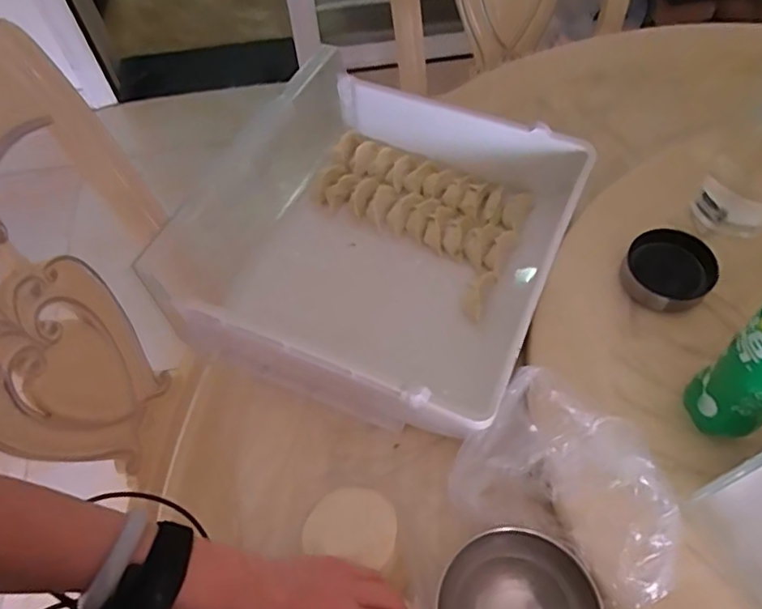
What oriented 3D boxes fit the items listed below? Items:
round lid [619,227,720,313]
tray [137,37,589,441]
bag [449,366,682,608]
[{"bbox_3d":[0.288,-0.035,0.580,0.083,0.033,0.075,21,62,16],"label":"round lid"},{"bbox_3d":[0.014,-0.066,0.632,0.321,0.108,0.363,19,61,14],"label":"tray"},{"bbox_3d":[0.156,0.151,0.472,0.176,0.070,0.121,36,66,23],"label":"bag"}]

